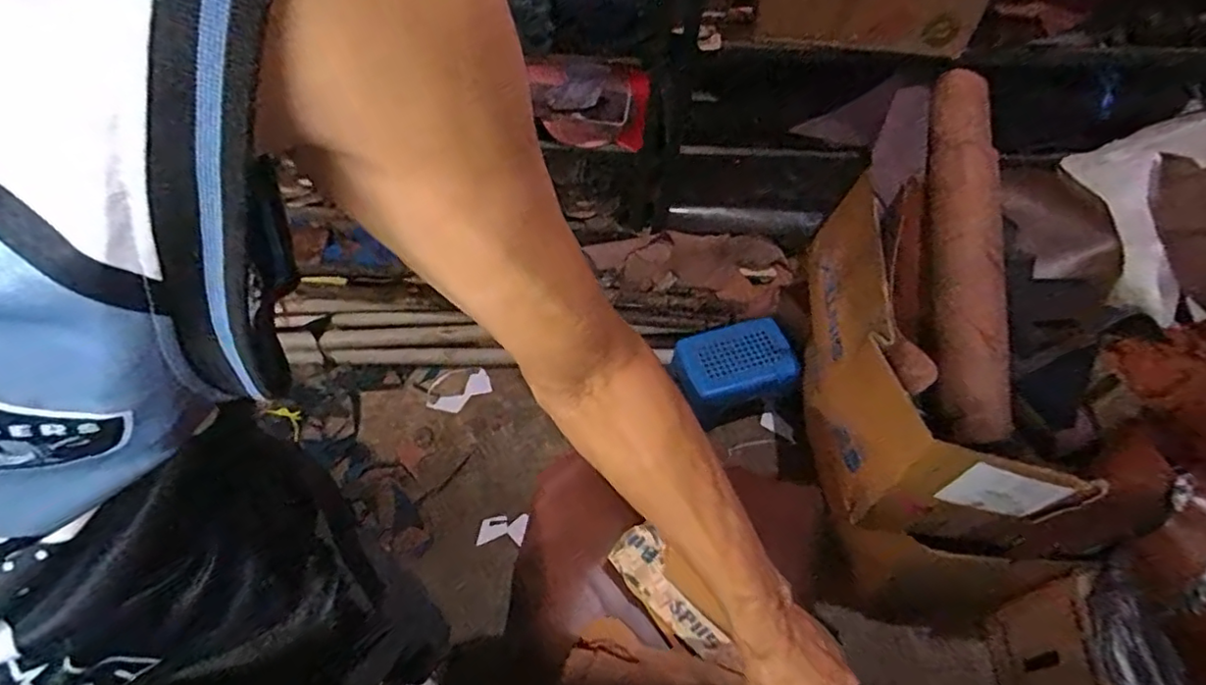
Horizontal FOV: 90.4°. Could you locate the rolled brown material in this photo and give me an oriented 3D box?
[{"bbox_3d":[0.658,-0.167,1.077,0.101,0.104,0.649,-1,86,-3],"label":"rolled brown material"}]

